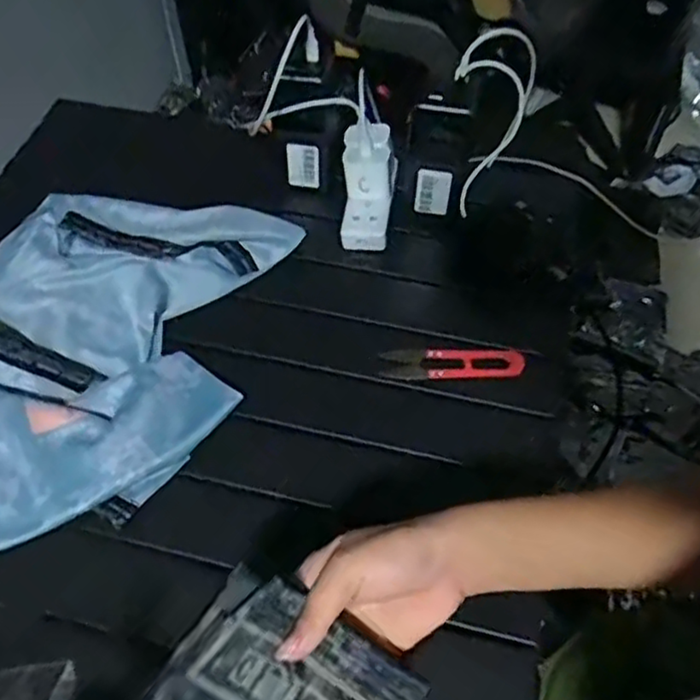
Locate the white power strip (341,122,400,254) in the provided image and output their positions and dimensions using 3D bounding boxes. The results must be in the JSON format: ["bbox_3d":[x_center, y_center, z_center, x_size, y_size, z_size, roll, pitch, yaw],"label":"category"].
[{"bbox_3d":[0.018,-0.151,0.624,0.047,0.025,0.113,3,99,2],"label":"white power strip"}]

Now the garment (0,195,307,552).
[{"bbox_3d":[-0.218,-0.004,0.554,0.260,0.033,0.326,11,57,7],"label":"garment"}]

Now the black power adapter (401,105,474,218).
[{"bbox_3d":[0.076,-0.166,0.592,0.055,0.120,0.024,5,56,3],"label":"black power adapter"}]

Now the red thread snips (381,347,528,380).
[{"bbox_3d":[0.084,0.010,0.554,0.113,0.016,0.028,2,56,1],"label":"red thread snips"}]

